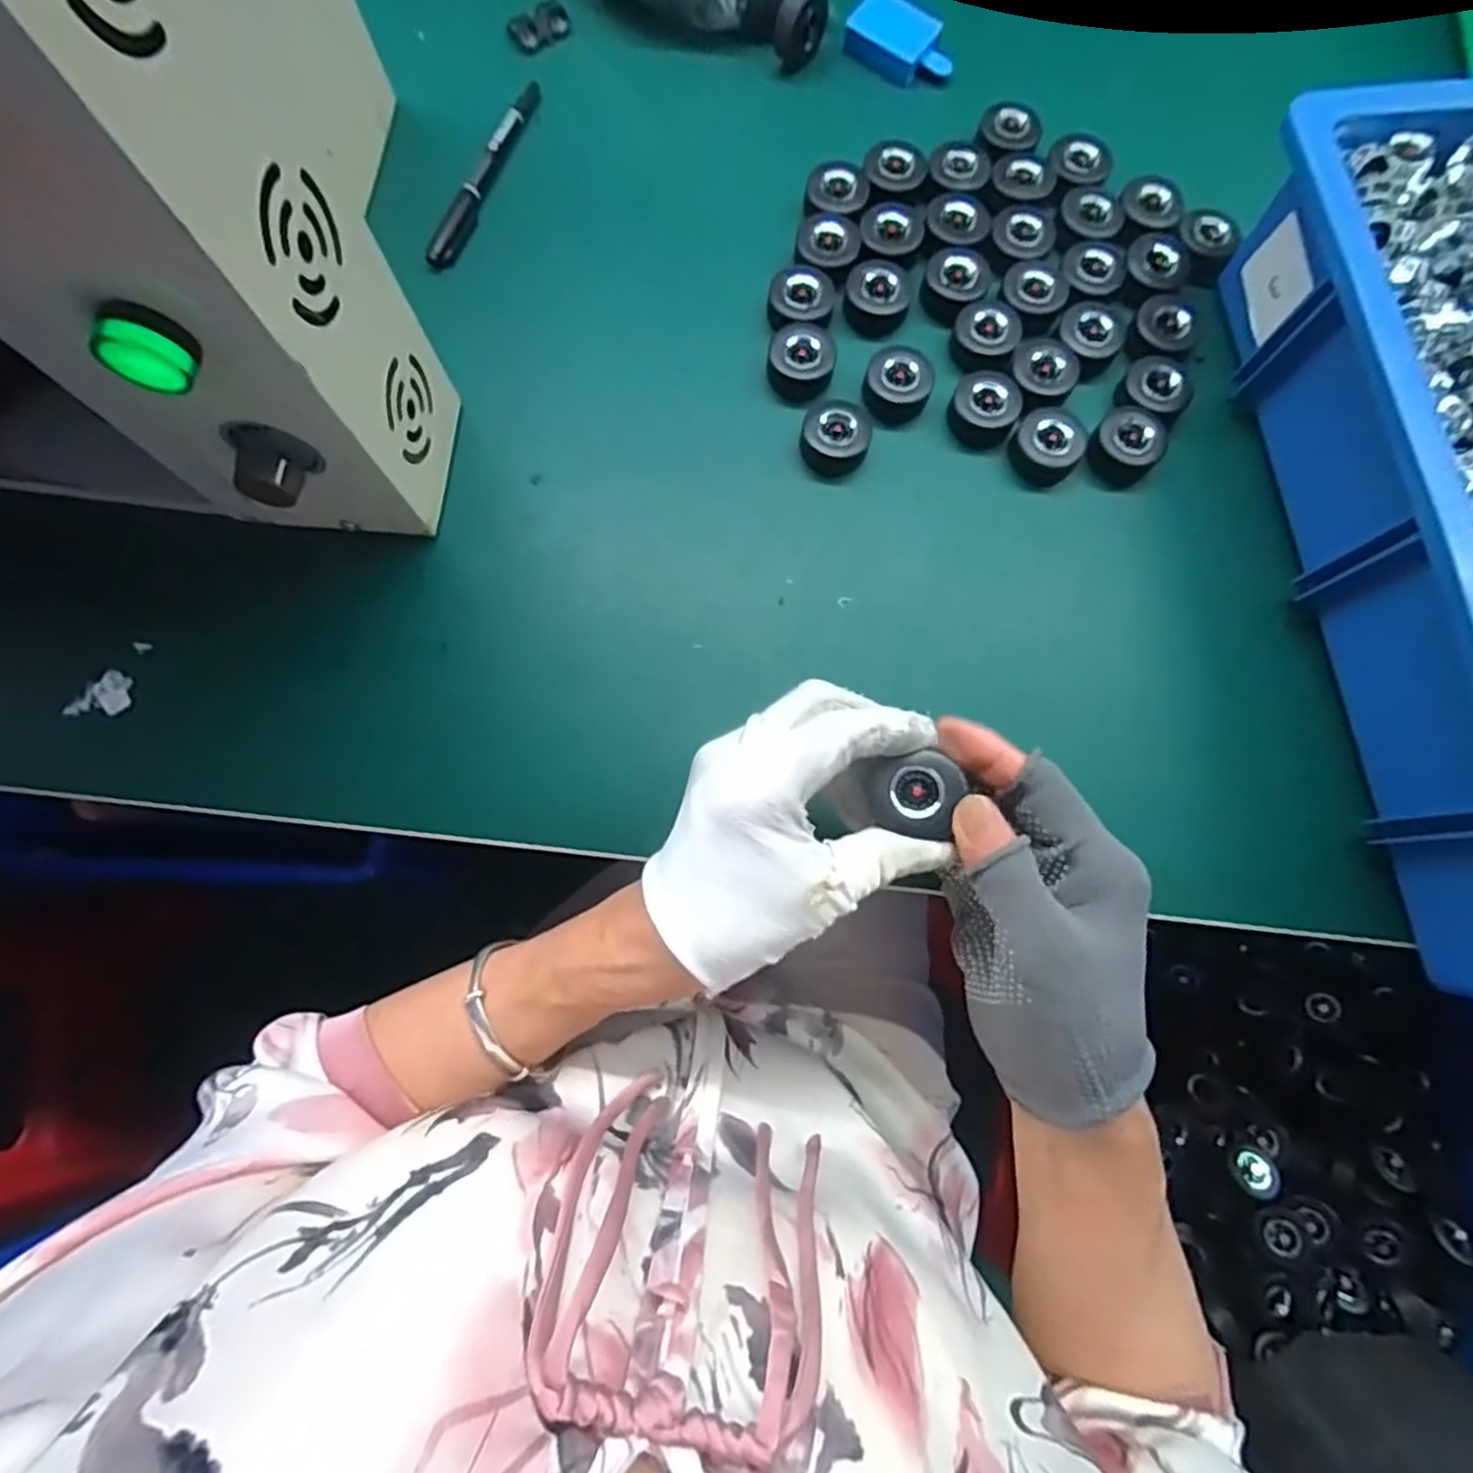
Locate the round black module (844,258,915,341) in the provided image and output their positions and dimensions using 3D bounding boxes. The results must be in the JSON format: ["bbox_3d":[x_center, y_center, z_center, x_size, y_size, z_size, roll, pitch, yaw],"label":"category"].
[{"bbox_3d":[0.083,-0.256,0.417,0.037,0.014,0.043,20,80,5],"label":"round black module"}]

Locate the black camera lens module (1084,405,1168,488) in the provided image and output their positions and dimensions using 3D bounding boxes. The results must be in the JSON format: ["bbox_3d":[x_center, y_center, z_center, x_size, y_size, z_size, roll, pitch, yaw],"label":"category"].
[{"bbox_3d":[0.219,-0.163,0.400,0.038,0.022,0.035,43,83,8],"label":"black camera lens module"}]

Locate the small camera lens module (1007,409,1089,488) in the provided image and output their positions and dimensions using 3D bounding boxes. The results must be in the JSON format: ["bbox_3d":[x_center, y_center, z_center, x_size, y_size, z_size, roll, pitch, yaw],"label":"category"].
[{"bbox_3d":[0.174,-0.162,0.399,0.033,0.022,0.036,-27,80,-4],"label":"small camera lens module"}]

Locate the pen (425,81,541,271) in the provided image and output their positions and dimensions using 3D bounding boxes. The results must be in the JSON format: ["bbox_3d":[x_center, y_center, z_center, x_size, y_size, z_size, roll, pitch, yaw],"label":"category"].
[{"bbox_3d":[-0.154,-0.344,0.435,0.016,0.012,0.140,20,80,5],"label":"pen"}]

